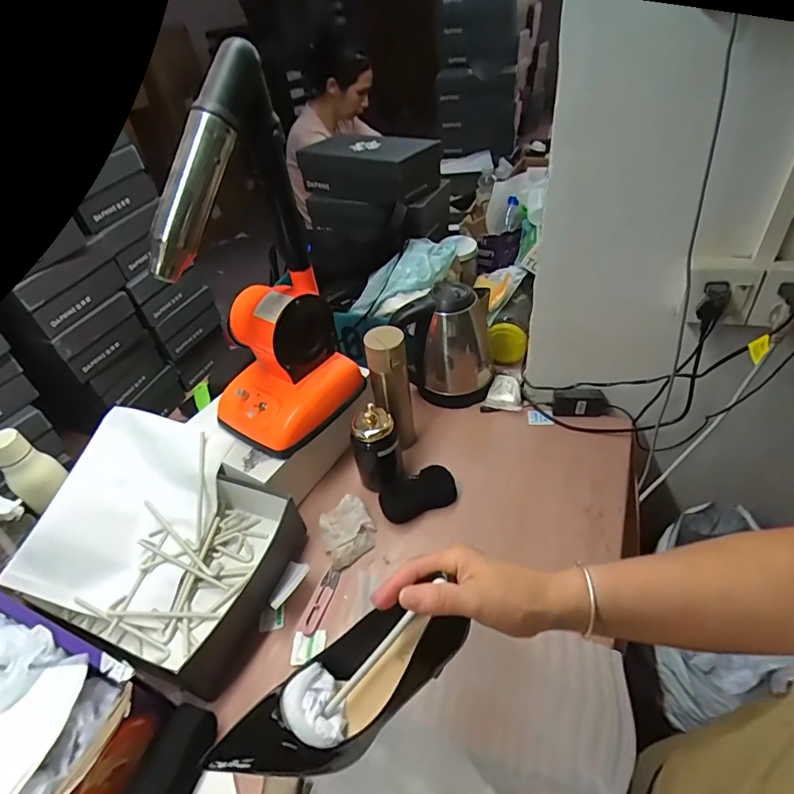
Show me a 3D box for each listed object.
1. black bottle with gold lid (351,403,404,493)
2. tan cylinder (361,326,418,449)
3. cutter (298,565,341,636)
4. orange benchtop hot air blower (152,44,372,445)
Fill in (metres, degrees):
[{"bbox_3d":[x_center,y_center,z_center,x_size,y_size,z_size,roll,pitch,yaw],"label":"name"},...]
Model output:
[{"bbox_3d":[-0.032,0.087,0.776,0.077,0.152,0.058,-10,42,-2],"label":"black bottle with gold lid"},{"bbox_3d":[-0.008,-0.007,0.810,0.064,0.236,0.050,-8,42,0],"label":"tan cylinder"},{"bbox_3d":[-0.111,0.291,0.675,0.029,0.010,0.095,8,44,17],"label":"cutter"},{"bbox_3d":[-0.205,-0.157,0.654,0.159,0.472,0.214,21,49,28],"label":"orange benchtop hot air blower"}]

